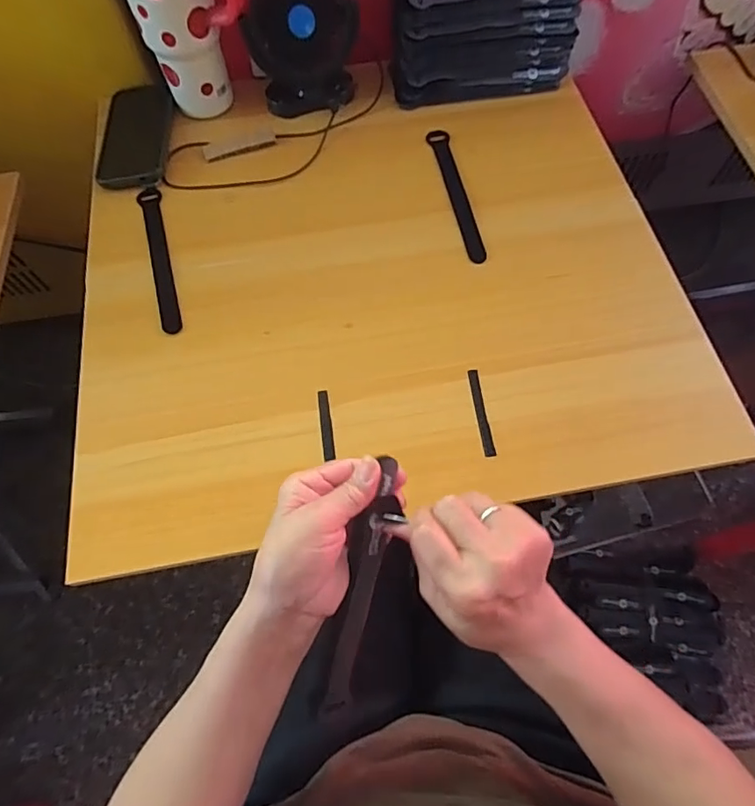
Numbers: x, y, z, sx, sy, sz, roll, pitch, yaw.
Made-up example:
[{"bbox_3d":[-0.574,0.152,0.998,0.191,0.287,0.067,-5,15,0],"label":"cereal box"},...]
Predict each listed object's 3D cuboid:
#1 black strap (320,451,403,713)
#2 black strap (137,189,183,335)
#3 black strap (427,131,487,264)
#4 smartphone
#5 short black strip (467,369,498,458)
[{"bbox_3d":[-0.008,0.131,0.357,0.018,0.014,0.191,14,99,8],"label":"black strap"},{"bbox_3d":[-0.230,-0.154,0.538,0.022,0.005,0.195,-16,67,-5],"label":"black strap"},{"bbox_3d":[0.087,-0.232,0.563,0.023,0.005,0.193,-9,66,-2],"label":"black strap"},{"bbox_3d":[-0.286,-0.316,0.602,0.078,0.008,0.164,-5,66,-1],"label":"smartphone"},{"bbox_3d":[0.093,0.008,0.459,0.010,0.004,0.083,-7,66,-2],"label":"short black strip"}]

